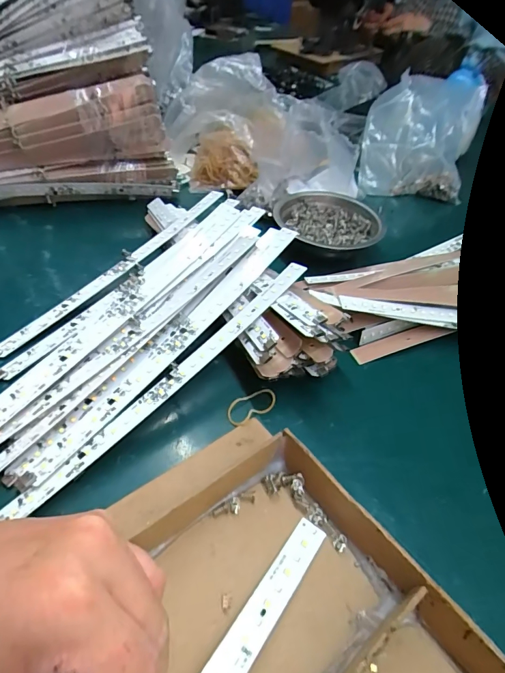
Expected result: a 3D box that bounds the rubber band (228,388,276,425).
[{"bbox_3d":[0.000,0.053,0.312,0.043,0.004,0.021,-26,54,-27],"label":"rubber band"}]

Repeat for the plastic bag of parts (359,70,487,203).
[{"bbox_3d":[0.254,-0.304,0.608,0.166,0.066,0.209,14,85,7],"label":"plastic bag of parts"}]

